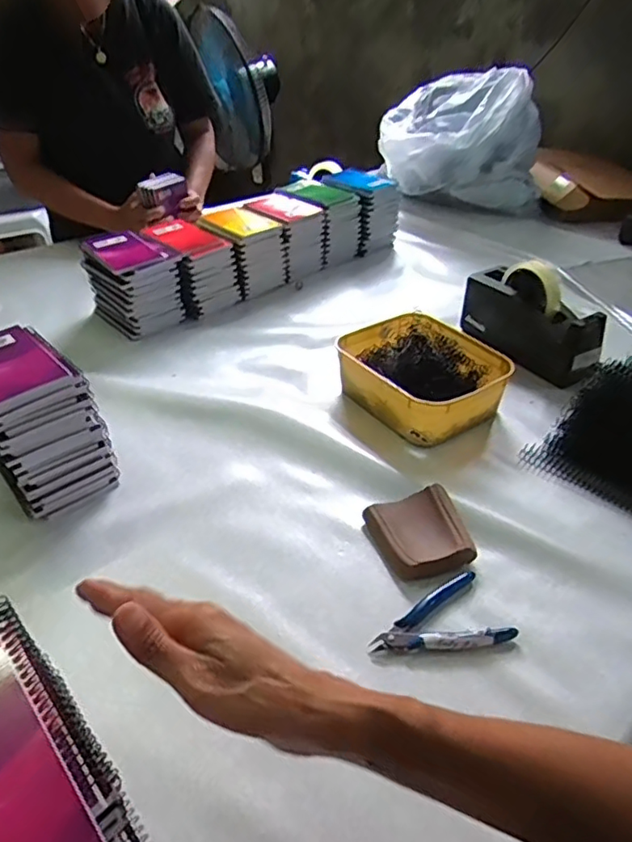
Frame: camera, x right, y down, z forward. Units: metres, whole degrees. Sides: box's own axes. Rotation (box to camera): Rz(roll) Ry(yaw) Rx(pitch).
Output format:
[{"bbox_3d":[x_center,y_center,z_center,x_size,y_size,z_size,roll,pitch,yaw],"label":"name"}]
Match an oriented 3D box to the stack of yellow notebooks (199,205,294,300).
[{"bbox_3d":[-0.124,-0.300,1.009,0.113,0.114,0.115,-28,45,-32],"label":"stack of yellow notebooks"}]

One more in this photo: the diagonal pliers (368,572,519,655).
[{"bbox_3d":[0.101,0.169,0.485,0.111,0.012,0.066,-12,39,-15],"label":"diagonal pliers"}]

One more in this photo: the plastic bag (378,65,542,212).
[{"bbox_3d":[0.316,-0.611,1.280,0.354,0.260,0.259,7,38,10],"label":"plastic bag"}]

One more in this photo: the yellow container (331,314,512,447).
[{"bbox_3d":[0.129,-0.062,0.736,0.155,0.064,0.199,-26,44,-30],"label":"yellow container"}]

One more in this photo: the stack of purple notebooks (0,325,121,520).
[{"bbox_3d":[-0.292,0.003,0.597,0.096,0.148,0.127,-31,46,-34],"label":"stack of purple notebooks"}]

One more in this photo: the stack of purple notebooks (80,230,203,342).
[{"bbox_3d":[-0.278,-0.220,0.913,0.123,0.110,0.130,-29,46,-33],"label":"stack of purple notebooks"}]

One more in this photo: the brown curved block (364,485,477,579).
[{"bbox_3d":[0.102,0.108,0.556,0.083,0.021,0.090,-11,38,-14],"label":"brown curved block"}]

